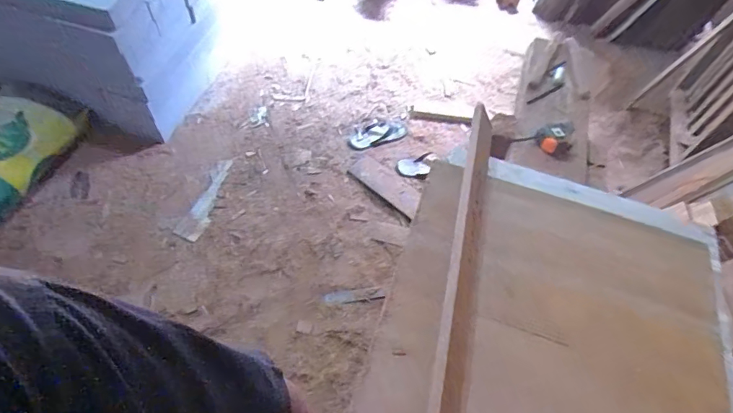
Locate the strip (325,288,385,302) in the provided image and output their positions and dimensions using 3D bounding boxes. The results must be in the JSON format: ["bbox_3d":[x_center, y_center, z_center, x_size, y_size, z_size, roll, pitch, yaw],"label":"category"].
[{"bbox_3d":[-0.044,0.311,1.610,0.208,0.018,0.040,-5,58,-8],"label":"strip"}]

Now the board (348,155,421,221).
[{"bbox_3d":[0.086,-0.087,1.915,0.325,0.033,0.130,34,61,17],"label":"board"}]

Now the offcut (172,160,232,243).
[{"bbox_3d":[-0.597,-0.033,1.725,0.091,0.034,0.364,19,65,6],"label":"offcut"}]

